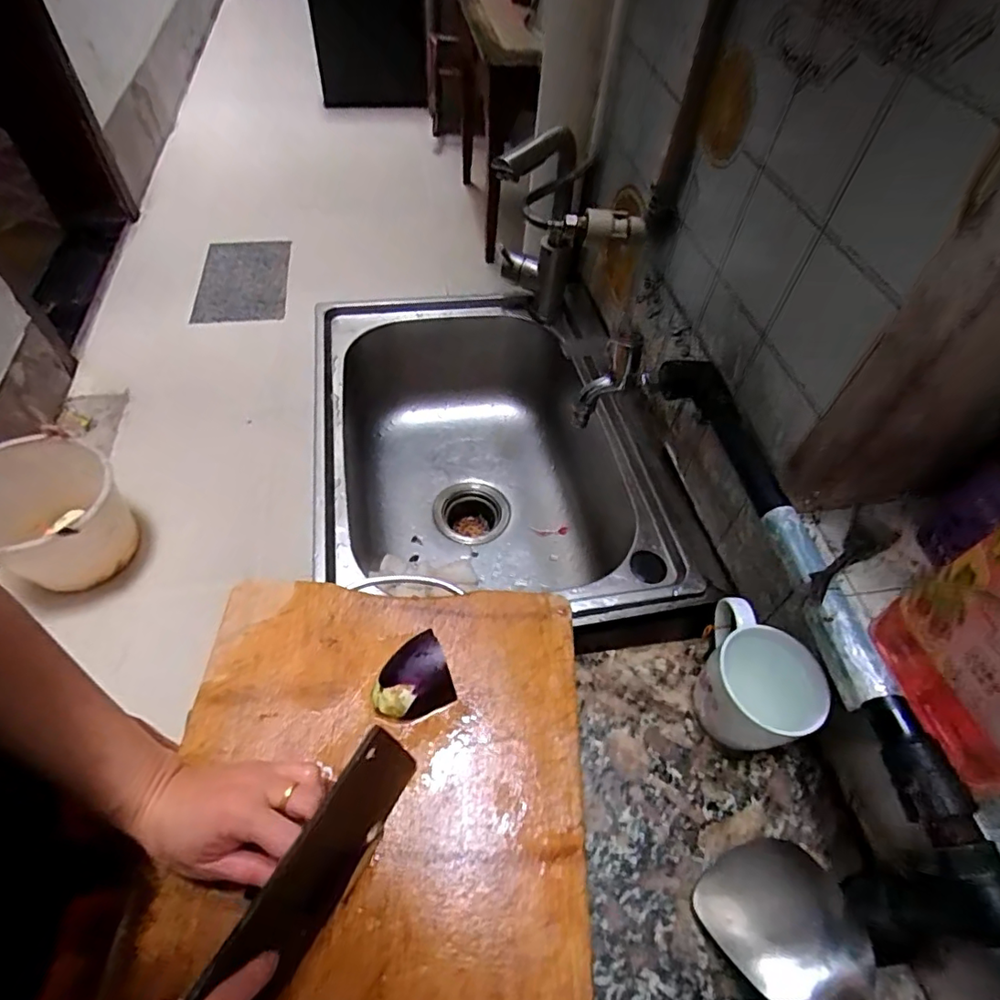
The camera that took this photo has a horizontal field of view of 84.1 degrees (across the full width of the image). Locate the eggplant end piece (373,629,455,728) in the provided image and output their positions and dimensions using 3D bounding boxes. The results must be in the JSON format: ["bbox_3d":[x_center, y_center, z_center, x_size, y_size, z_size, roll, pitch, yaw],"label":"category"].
[{"bbox_3d":[-0.071,0.141,0.436,0.061,0.022,0.058,-20,57,-18],"label":"eggplant end piece"}]

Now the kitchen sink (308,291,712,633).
[{"bbox_3d":[-0.020,-0.036,0.747,0.404,0.227,0.532,-2,54,-7],"label":"kitchen sink"}]

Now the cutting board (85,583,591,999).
[{"bbox_3d":[-0.090,0.246,0.384,0.288,0.028,0.382,4,53,-1],"label":"cutting board"}]

